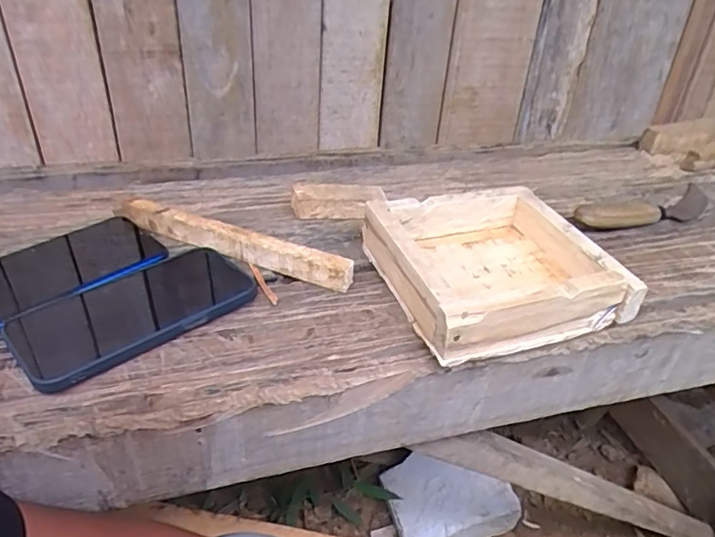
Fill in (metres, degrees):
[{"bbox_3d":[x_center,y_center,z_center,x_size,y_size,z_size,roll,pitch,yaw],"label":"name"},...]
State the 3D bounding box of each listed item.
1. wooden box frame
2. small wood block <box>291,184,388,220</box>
[{"bbox_3d":[0.099,-0.005,0.405,0.151,0.045,0.148,-11,36,-16],"label":"wooden box frame"},{"bbox_3d":[-0.016,-0.062,0.493,0.083,0.026,0.029,-3,35,-6],"label":"small wood block"}]

